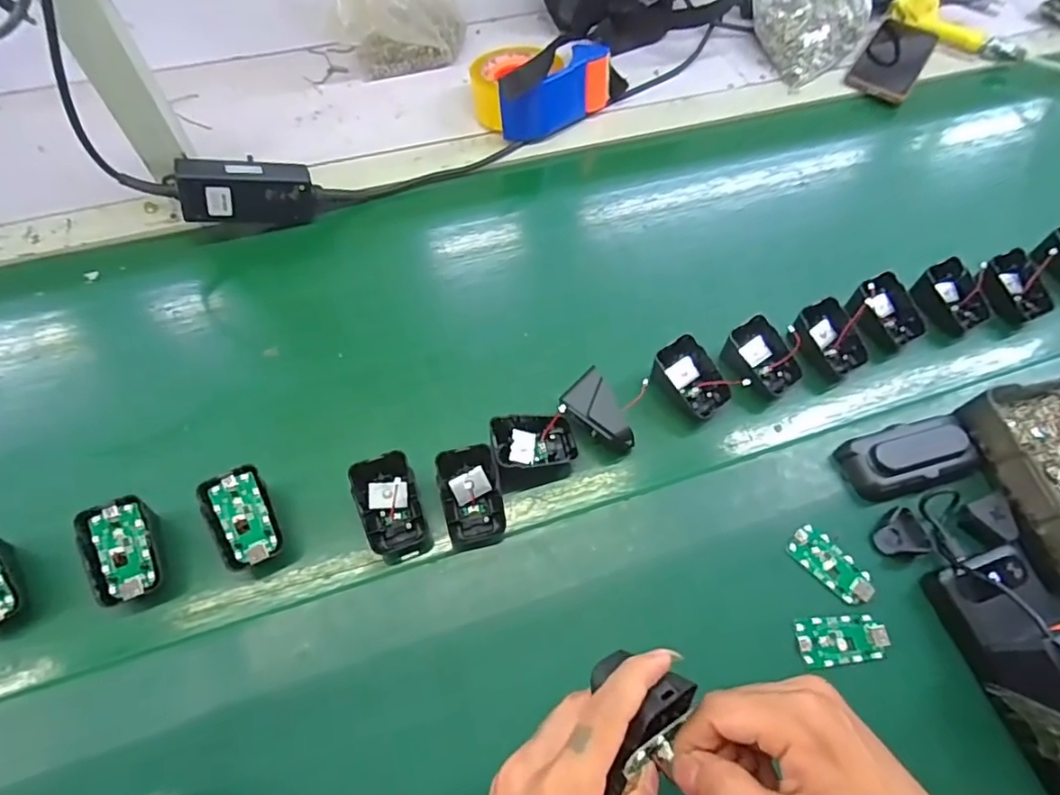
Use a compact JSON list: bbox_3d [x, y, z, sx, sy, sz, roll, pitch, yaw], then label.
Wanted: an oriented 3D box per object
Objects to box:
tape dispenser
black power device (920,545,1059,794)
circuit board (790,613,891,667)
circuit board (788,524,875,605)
[{"bbox_3d":[0.010,-0.363,0.655,0.153,0.075,0.102,-28,66,-19],"label":"tape dispenser"},{"bbox_3d":[0.351,0.170,0.366,0.081,0.069,0.152,-13,62,-12],"label":"black power device"},{"bbox_3d":[0.223,0.173,0.407,0.062,0.004,0.031,-2,60,-6],"label":"circuit board"},{"bbox_3d":[0.227,0.125,0.430,0.064,0.004,0.033,40,65,17],"label":"circuit board"}]

